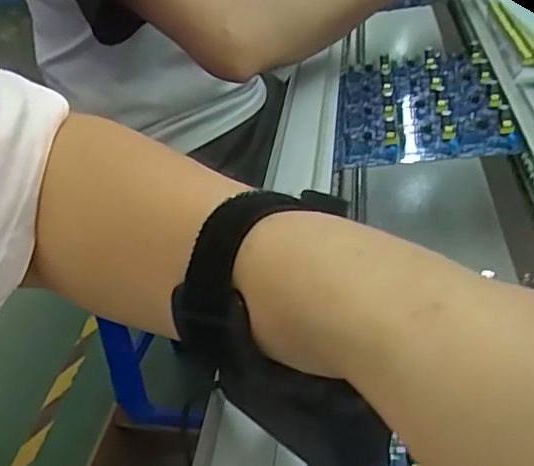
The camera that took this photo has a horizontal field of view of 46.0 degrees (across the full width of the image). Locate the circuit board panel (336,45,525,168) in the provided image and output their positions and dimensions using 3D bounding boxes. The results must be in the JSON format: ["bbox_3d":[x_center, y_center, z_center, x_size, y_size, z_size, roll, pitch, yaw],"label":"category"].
[{"bbox_3d":[0.126,-0.114,0.545,0.134,0.022,0.197,-10,34,14],"label":"circuit board panel"}]

